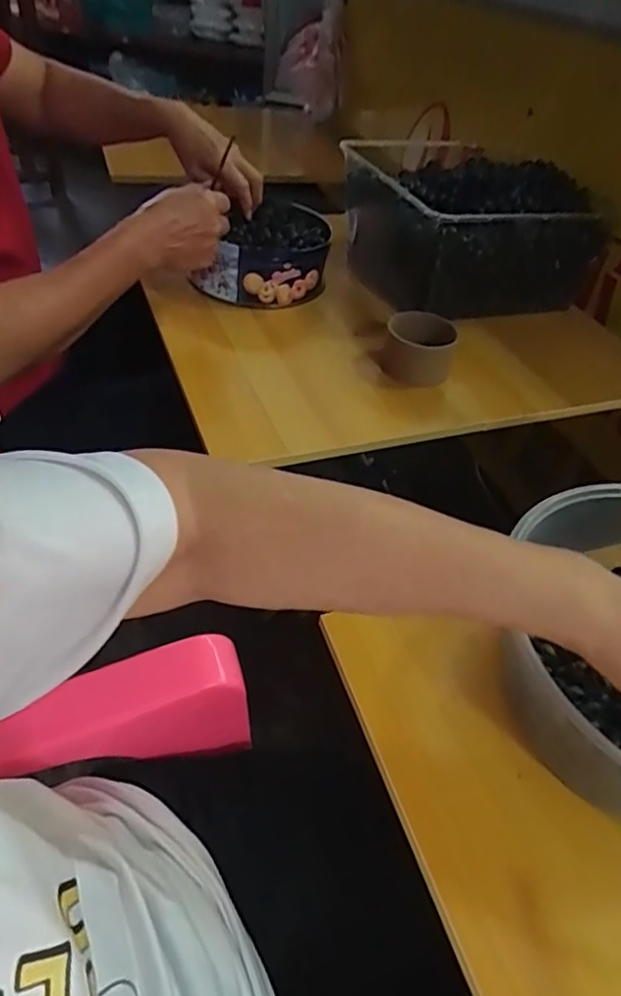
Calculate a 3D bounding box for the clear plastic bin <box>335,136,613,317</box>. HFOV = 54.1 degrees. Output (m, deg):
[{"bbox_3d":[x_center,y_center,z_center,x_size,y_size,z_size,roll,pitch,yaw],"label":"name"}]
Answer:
[{"bbox_3d":[0.208,-0.408,0.901,0.288,0.159,0.354,-13,48,-19],"label":"clear plastic bin"}]

